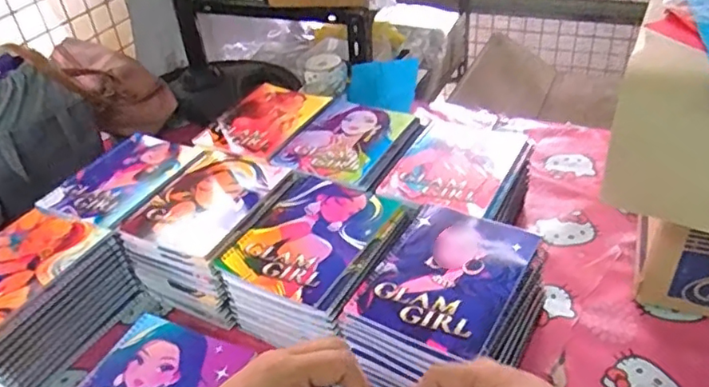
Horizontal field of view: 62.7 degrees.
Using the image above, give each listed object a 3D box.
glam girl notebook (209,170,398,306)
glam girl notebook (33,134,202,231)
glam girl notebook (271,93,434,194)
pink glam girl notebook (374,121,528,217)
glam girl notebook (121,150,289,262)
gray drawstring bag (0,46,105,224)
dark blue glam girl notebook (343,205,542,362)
[{"bbox_3d":[-0.057,0.048,0.722,0.162,0.008,0.191,16,42,27],"label":"glam girl notebook"},{"bbox_3d":[-0.344,-0.028,0.874,0.158,0.013,0.214,12,41,23],"label":"glam girl notebook"},{"bbox_3d":[-0.002,-0.082,0.883,0.178,0.013,0.202,17,43,28],"label":"glam girl notebook"},{"bbox_3d":[0.138,-0.041,0.803,0.149,0.009,0.192,15,42,27],"label":"pink glam girl notebook"},{"bbox_3d":[-0.200,0.009,0.806,0.153,0.014,0.195,12,41,24],"label":"glam girl notebook"},{"bbox_3d":[-0.545,-0.110,0.969,0.198,0.227,0.135,-22,39,-19],"label":"gray drawstring bag"},{"bbox_3d":[0.103,0.085,0.642,0.151,0.008,0.192,18,43,29],"label":"dark blue glam girl notebook"}]

